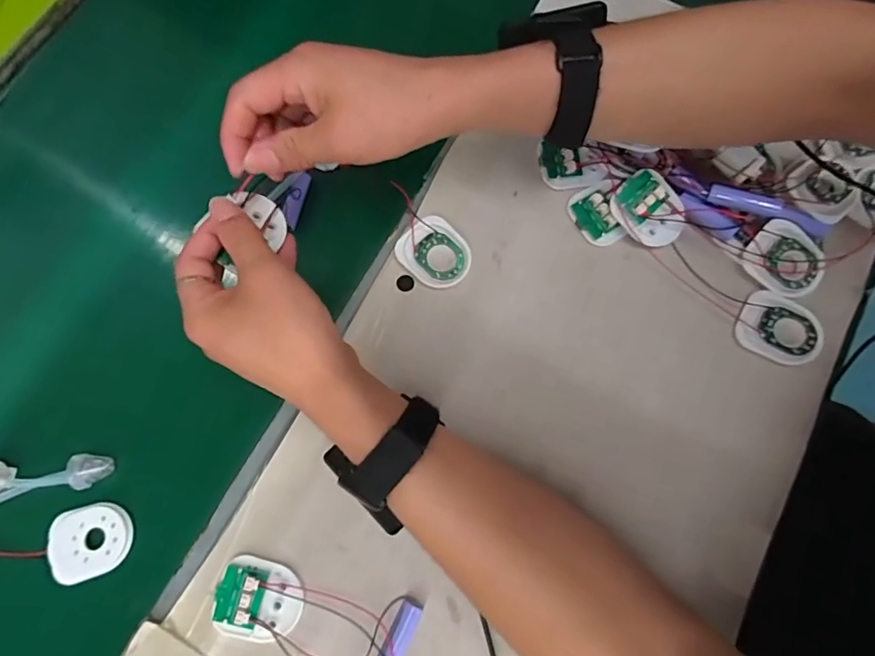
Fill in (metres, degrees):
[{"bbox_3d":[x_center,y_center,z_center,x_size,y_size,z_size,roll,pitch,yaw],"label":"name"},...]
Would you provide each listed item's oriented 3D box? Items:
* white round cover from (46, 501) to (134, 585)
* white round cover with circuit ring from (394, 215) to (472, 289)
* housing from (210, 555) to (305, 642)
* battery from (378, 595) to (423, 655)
[{"bbox_3d":[-0.245,0.150,0.367,0.057,0.007,0.048,-15,75,-3],"label":"white round cover"},{"bbox_3d":[-0.002,-0.056,0.404,0.047,0.011,0.057,-39,77,-9],"label":"white round cover with circuit ring"},{"bbox_3d":[-0.118,0.179,0.343,0.055,0.014,0.048,15,75,5],"label":"housing"},{"bbox_3d":[-0.026,0.203,0.340,0.015,0.010,0.049,25,76,8],"label":"battery"}]

